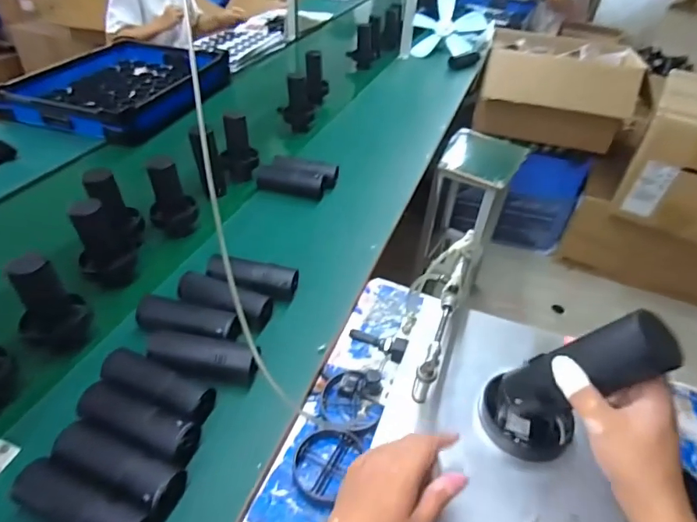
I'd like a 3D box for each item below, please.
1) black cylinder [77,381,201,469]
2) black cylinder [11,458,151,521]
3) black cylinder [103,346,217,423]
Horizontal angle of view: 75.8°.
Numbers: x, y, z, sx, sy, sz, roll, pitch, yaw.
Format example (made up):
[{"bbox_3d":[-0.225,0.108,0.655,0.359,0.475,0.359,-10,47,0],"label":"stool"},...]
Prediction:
[{"bbox_3d":[-0.285,0.216,0.601,0.170,0.050,0.062,18,43,16],"label":"black cylinder"},{"bbox_3d":[-0.308,0.285,0.515,0.159,0.045,0.050,17,43,15],"label":"black cylinder"},{"bbox_3d":[-0.277,0.179,0.644,0.165,0.047,0.059,17,43,15],"label":"black cylinder"}]

